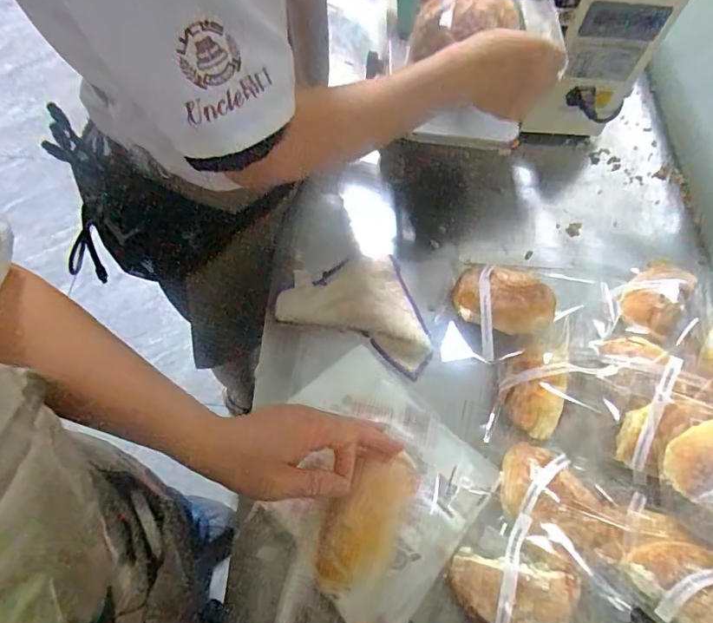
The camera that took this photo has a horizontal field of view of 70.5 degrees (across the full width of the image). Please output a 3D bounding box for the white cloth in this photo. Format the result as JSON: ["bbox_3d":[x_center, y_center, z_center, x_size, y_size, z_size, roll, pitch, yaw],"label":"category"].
[{"bbox_3d":[0.011,-0.013,0.632,0.190,0.028,0.129,22,65,7],"label":"white cloth"}]

